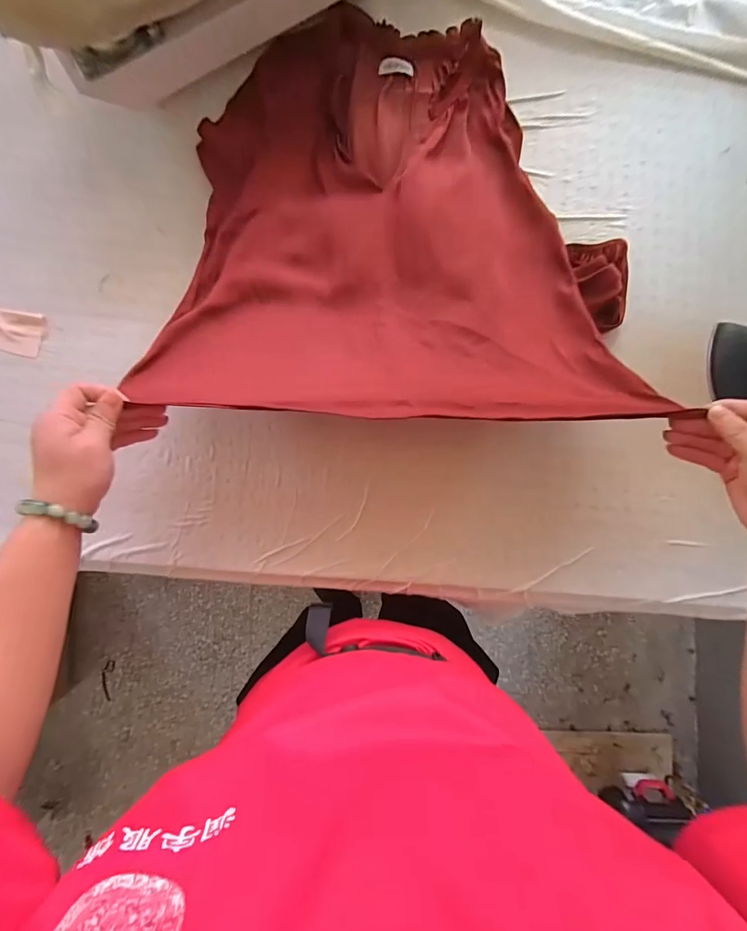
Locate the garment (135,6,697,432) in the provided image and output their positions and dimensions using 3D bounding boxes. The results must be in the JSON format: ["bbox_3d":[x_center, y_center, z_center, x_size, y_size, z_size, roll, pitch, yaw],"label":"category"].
[{"bbox_3d":[0.047,-0.324,0.506,0.553,0.122,0.544,4,86,-2],"label":"garment"}]

